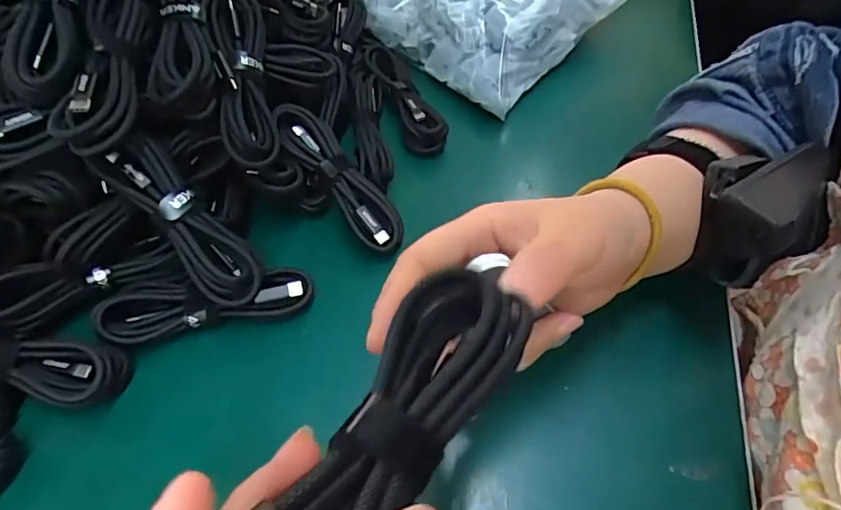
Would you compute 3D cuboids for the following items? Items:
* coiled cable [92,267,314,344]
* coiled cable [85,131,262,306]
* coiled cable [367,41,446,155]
[{"bbox_3d":[-0.119,0.026,0.290,0.112,0.024,0.035,-7,53,-7],"label":"coiled cable"},{"bbox_3d":[-0.125,-0.018,0.275,0.100,0.018,0.034,51,59,-10],"label":"coiled cable"},{"bbox_3d":[-0.014,-0.126,0.401,0.034,0.022,0.120,-16,55,-13],"label":"coiled cable"}]

